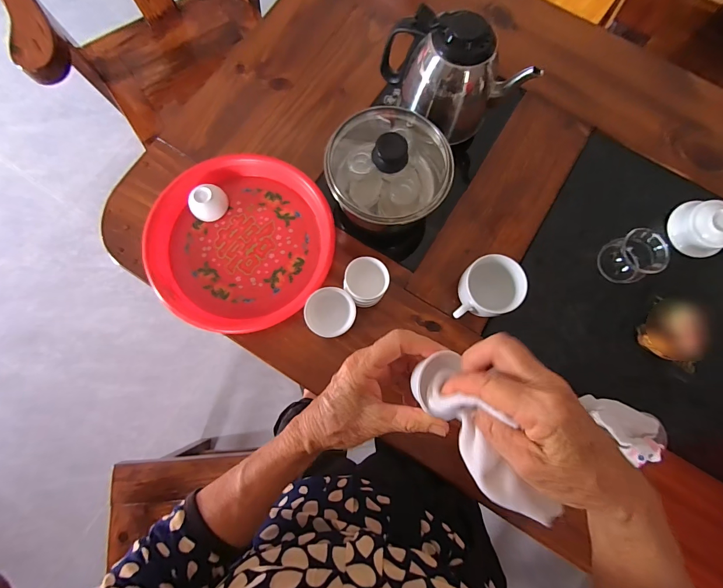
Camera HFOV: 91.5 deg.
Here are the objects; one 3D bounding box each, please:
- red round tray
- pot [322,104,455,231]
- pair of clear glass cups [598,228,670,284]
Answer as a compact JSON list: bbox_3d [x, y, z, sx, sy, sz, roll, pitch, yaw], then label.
[{"bbox_3d":[-0.173,-0.081,0.506,0.245,0.032,0.258,0,78,-1],"label":"red round tray"},{"bbox_3d":[0.035,-0.166,0.480,0.162,0.122,0.141,-2,78,-1],"label":"pot"},{"bbox_3d":[0.379,-0.051,0.495,0.059,0.054,0.064,3,78,0],"label":"pair of clear glass cups"}]

